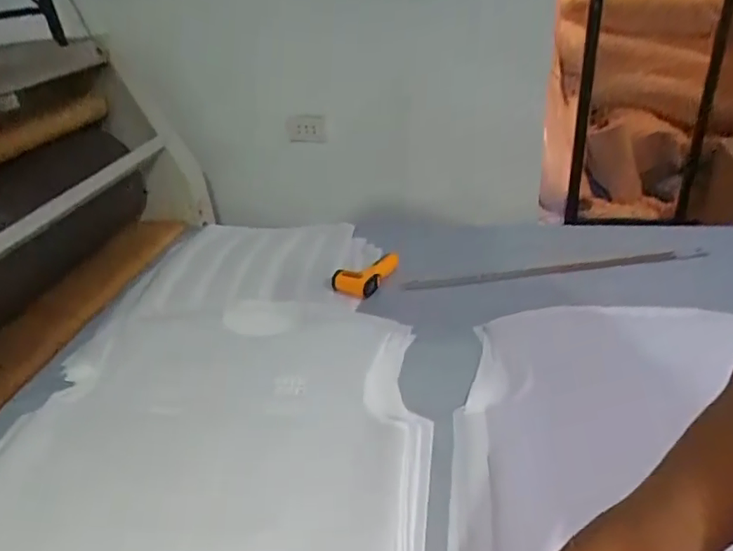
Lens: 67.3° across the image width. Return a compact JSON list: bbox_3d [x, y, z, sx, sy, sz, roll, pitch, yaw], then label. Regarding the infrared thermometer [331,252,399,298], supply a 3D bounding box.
[{"bbox_3d":[0.004,-0.002,1.131,0.079,0.043,0.159,19,38,35],"label":"infrared thermometer"}]

